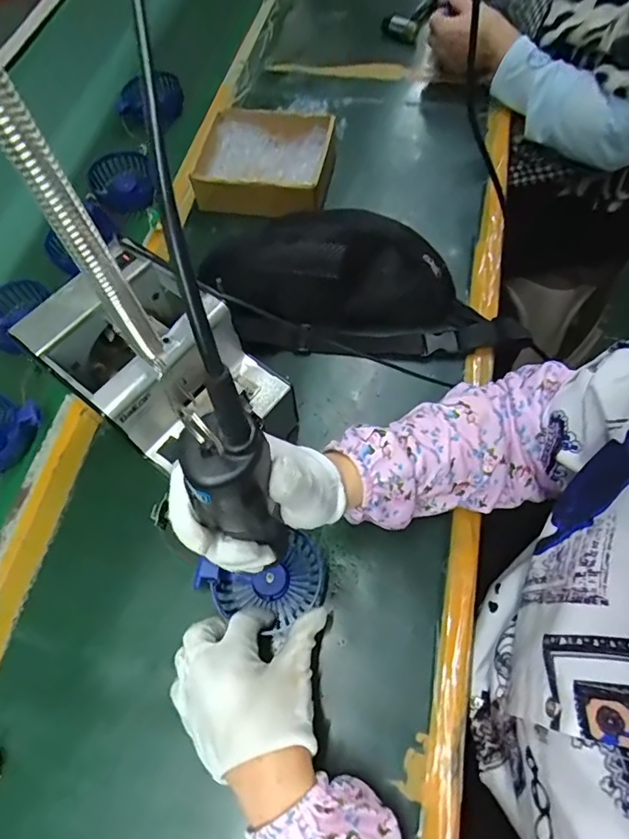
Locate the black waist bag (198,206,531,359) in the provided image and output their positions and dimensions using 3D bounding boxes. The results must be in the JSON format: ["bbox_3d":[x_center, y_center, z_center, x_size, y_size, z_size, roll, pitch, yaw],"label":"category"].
[{"bbox_3d":[0.049,-0.146,0.509,0.327,0.092,0.145,-3,63,3],"label":"black waist bag"}]

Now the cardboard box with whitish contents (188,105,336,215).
[{"bbox_3d":[-0.058,-0.317,0.595,0.160,0.041,0.140,5,66,9],"label":"cardboard box with whitish contents"}]

